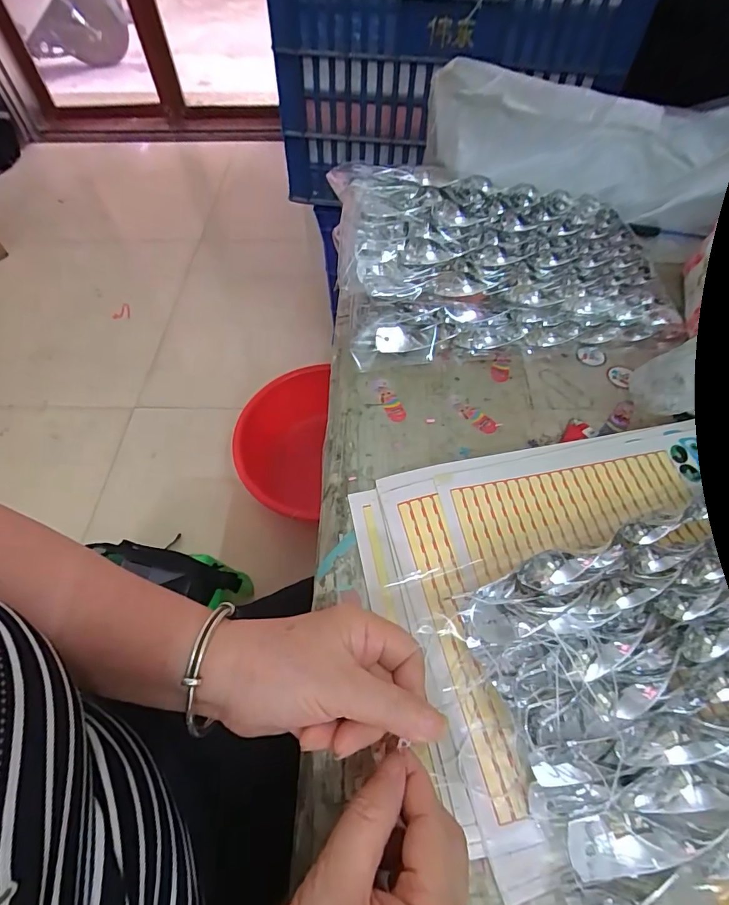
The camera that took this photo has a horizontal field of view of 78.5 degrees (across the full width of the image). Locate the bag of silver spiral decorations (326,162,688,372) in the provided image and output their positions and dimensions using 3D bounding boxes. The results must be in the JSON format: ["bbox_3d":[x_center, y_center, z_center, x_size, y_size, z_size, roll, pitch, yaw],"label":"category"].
[{"bbox_3d":[0.128,-0.205,0.437,0.311,0.089,0.213,-6,58,-3],"label":"bag of silver spiral decorations"}]

